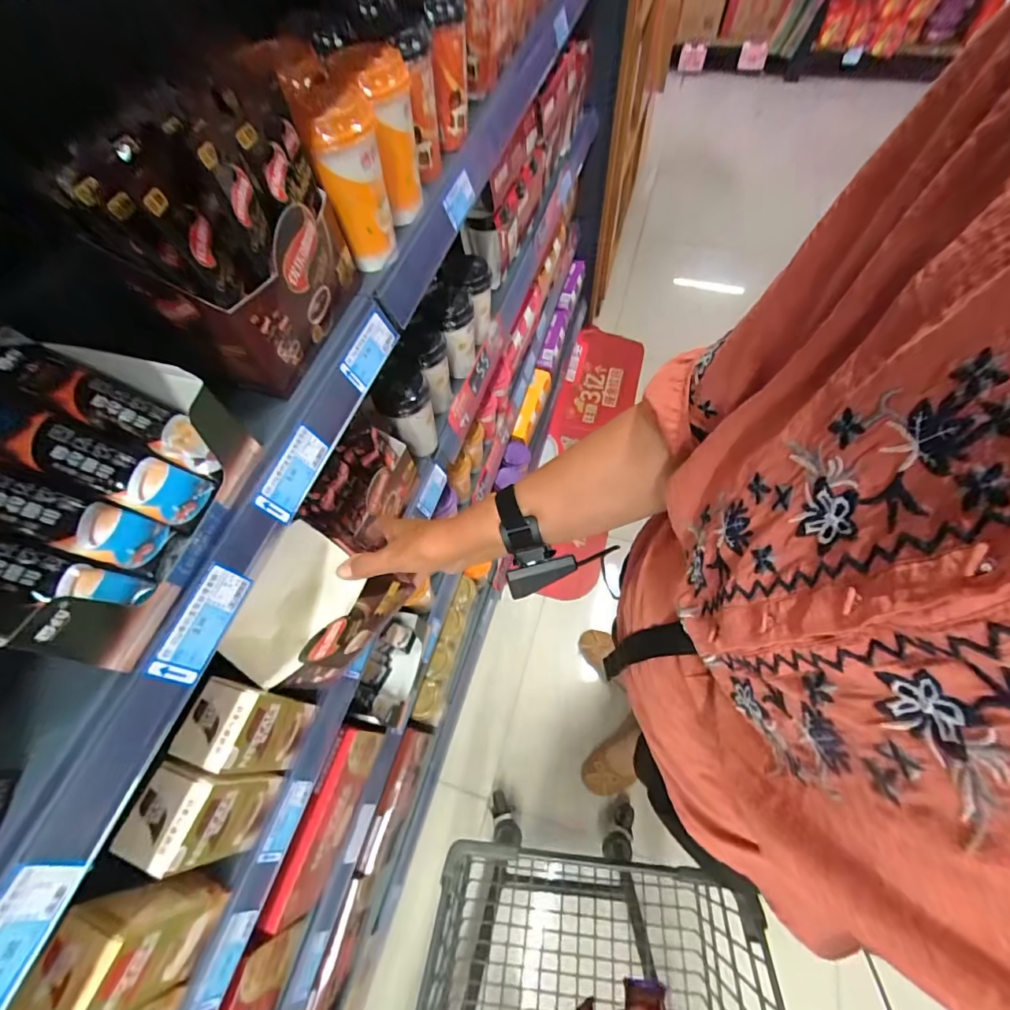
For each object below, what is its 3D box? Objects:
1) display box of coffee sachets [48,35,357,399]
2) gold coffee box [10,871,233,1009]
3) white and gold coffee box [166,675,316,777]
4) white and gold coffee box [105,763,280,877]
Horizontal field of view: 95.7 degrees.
[{"bbox_3d":[-0.218,-0.221,0.376,0.103,0.172,0.174,7,63,7],"label":"display box of coffee sachets"},{"bbox_3d":[-0.331,0.390,0.407,0.064,0.142,0.075,20,66,13],"label":"gold coffee box"},{"bbox_3d":[-0.268,0.235,0.485,0.055,0.132,0.074,14,65,11],"label":"white and gold coffee box"},{"bbox_3d":[-0.290,0.299,0.451,0.056,0.134,0.074,15,65,11],"label":"white and gold coffee box"}]

